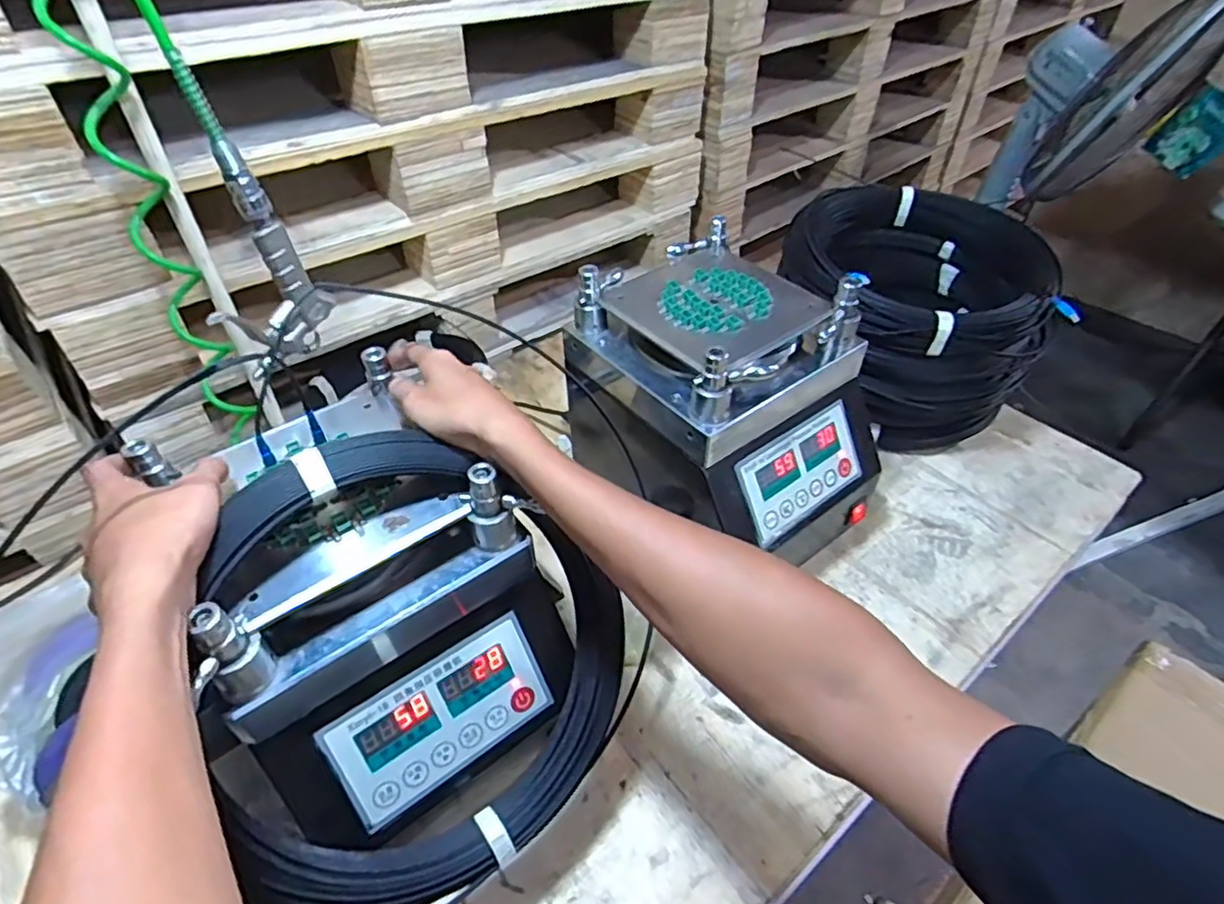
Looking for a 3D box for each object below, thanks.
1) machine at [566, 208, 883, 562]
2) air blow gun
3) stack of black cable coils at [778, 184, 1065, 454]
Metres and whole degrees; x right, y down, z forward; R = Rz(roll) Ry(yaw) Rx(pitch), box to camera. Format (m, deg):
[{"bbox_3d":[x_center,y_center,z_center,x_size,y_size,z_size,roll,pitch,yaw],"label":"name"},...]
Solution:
[{"bbox_3d":[0.123,-0.037,0.705,0.214,0.276,0.278,-30,52,-26],"label":"machine"},{"bbox_3d":[-0.284,-0.150,0.519,0.088,0.171,0.030,-26,51,-24],"label":"air blow gun"},{"bbox_3d":[0.384,-0.169,0.862,0.295,0.251,0.287,25,50,23],"label":"stack of black cable coils"}]

